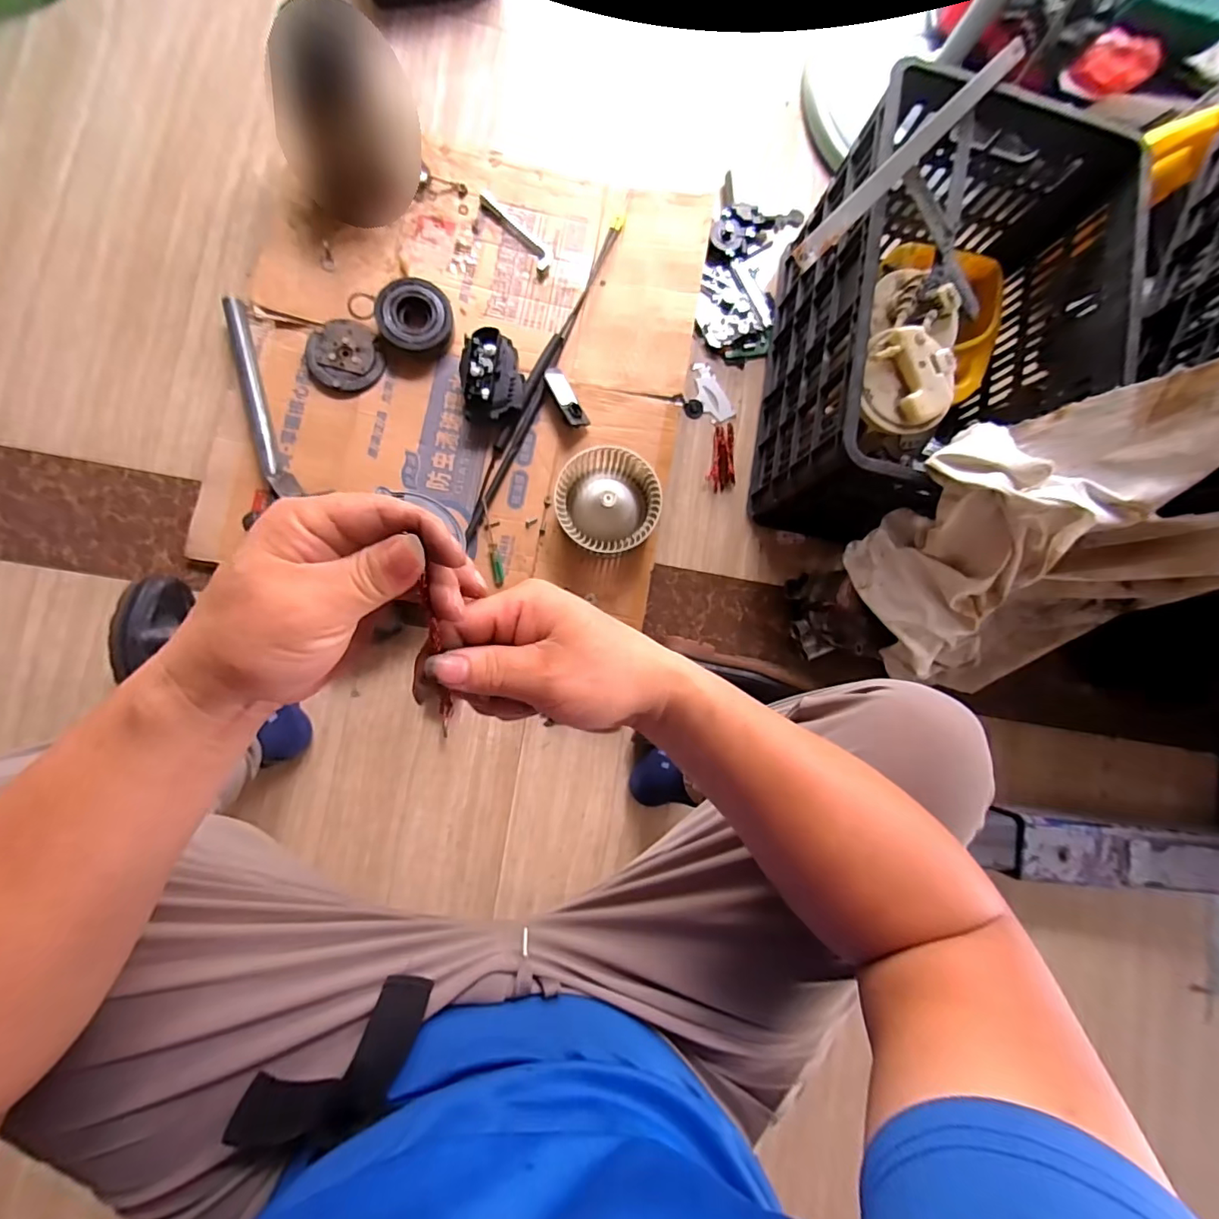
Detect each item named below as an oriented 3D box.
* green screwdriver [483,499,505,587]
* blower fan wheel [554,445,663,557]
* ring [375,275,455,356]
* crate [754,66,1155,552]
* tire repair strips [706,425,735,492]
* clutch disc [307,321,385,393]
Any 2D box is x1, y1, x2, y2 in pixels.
[{"bbox_3d":[-0.166,-0.098,0.759,0.017,0.009,0.127,-8,87,-8],"label":"green screwdriver"},{"bbox_3d":[-0.004,-0.151,0.745,0.138,0.060,0.139,1,86,-8],"label":"blower fan wheel"},{"bbox_3d":[-0.279,-0.424,0.766,0.101,0.035,0.095,1,86,-8],"label":"ring"},{"bbox_3d":[0.442,-0.358,0.747,0.356,0.297,0.495,9,83,-4],"label":"crate"},{"bbox_3d":[0.178,-0.241,0.840,0.044,0.013,0.104,1,86,-8],"label":"tire repair strips"},{"bbox_3d":[-0.376,-0.358,0.754,0.095,0.017,0.099,1,86,-8],"label":"clutch disc"}]

